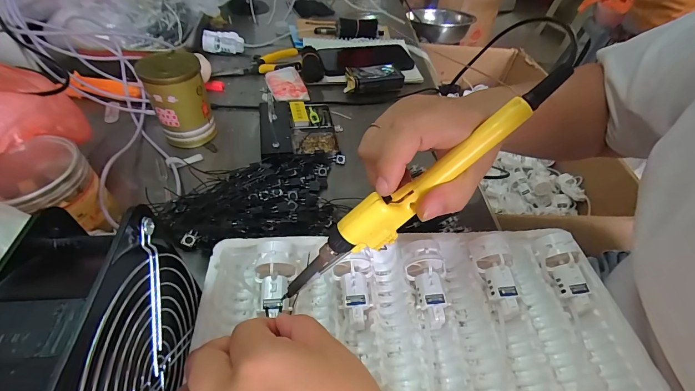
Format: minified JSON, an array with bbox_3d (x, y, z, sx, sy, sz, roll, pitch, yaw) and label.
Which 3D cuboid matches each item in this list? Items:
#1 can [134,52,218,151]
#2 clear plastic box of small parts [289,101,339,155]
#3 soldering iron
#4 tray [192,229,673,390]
[{"bbox_3d":[-0.207,-0.120,0.411,0.065,0.102,0.060,3,48,-3],"label":"can"},{"bbox_3d":[-0.049,-0.101,0.462,0.060,0.020,0.105,-5,49,-10],"label":"clear plastic box of small parts"},{"bbox_3d":[0.045,-0.004,0.220,0.232,0.033,0.020,-39,56,6],"label":"soldering iron"},{"bbox_3d":[0.059,0.135,0.243,0.336,0.055,0.243,0,48,-7],"label":"tray"}]

